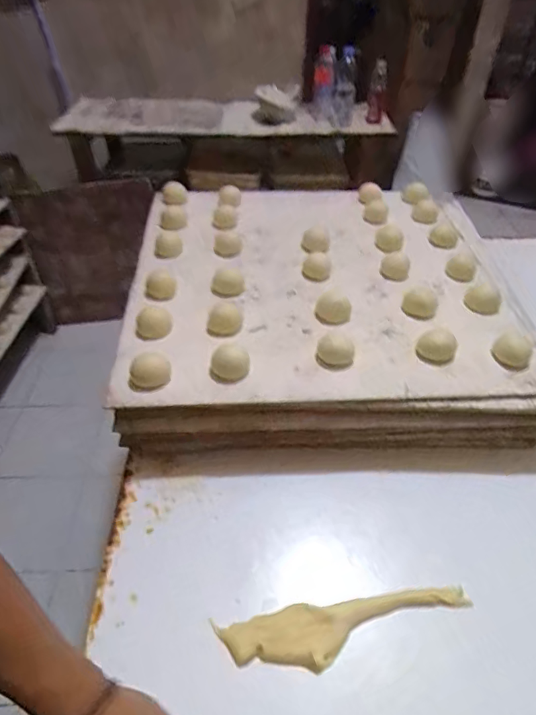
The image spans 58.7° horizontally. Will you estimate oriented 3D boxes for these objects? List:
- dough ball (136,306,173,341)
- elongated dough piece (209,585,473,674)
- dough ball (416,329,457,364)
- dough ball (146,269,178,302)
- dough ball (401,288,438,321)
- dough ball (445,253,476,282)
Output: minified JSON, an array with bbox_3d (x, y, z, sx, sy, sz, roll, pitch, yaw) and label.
[{"bbox_3d":[-0.158,-0.048,0.660,0.047,0.025,0.042,-8,43,-8],"label":"dough ball"},{"bbox_3d":[0.086,0.279,0.488,0.267,0.026,0.054,-6,42,-6],"label":"elongated dough piece"},{"bbox_3d":[0.224,-0.015,0.629,0.046,0.027,0.040,20,46,21],"label":"dough ball"},{"bbox_3d":[-0.161,-0.109,0.720,0.039,0.034,0.033,-1,42,-1],"label":"dough ball"},{"bbox_3d":[0.224,-0.080,0.698,0.049,0.025,0.042,13,44,14],"label":"dough ball"},{"bbox_3d":[0.318,-0.149,0.779,0.044,0.028,0.041,0,42,0],"label":"dough ball"}]

